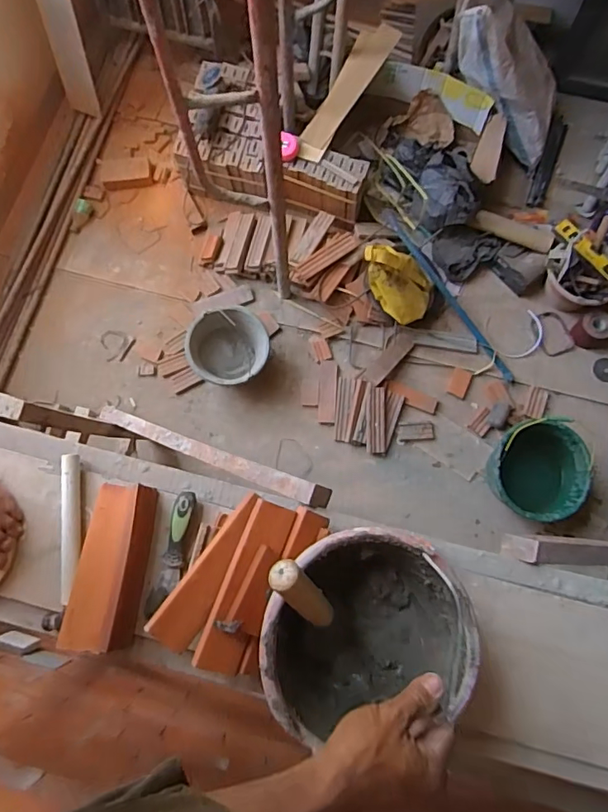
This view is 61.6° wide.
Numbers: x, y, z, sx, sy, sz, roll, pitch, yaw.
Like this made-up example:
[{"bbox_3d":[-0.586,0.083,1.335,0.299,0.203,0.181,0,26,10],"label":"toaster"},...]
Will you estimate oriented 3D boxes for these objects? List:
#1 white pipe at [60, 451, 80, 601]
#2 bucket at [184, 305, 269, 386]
[{"bbox_3d":[-0.352,0.180,0.764,0.027,0.022,0.210,-6,76,-2],"label":"white pipe"},{"bbox_3d":[-0.257,-0.189,1.763,0.267,0.208,0.242,-34,79,-8],"label":"bucket"}]

